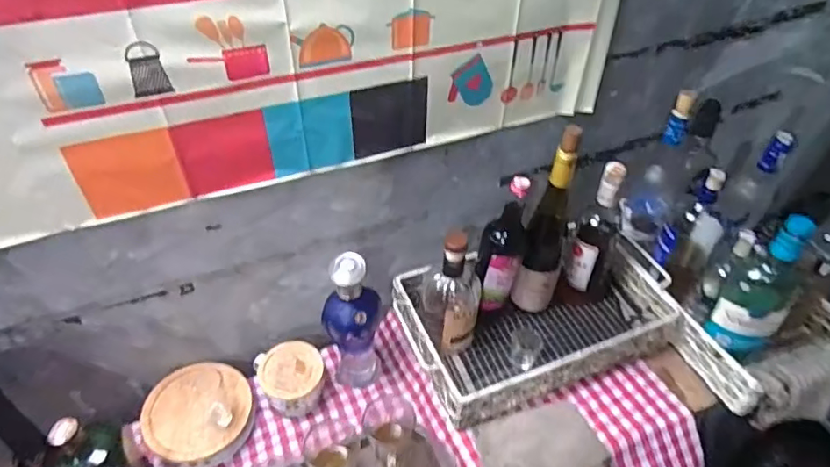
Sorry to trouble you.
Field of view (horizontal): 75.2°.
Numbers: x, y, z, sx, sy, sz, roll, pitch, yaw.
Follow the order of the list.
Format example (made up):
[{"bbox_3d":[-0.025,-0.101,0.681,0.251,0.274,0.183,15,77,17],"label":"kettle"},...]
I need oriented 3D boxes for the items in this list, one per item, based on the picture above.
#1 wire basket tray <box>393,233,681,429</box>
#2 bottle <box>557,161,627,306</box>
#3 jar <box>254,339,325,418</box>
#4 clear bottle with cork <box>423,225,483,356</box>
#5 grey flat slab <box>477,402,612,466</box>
[{"bbox_3d":[0.201,0.132,0.913,0.442,0.088,0.256,-15,46,-17],"label":"wire basket tray"},{"bbox_3d":[0.303,0.009,0.895,0.078,0.270,0.071,20,47,18],"label":"bottle"},{"bbox_3d":[-0.195,0.232,0.861,0.098,0.071,0.104,1,44,-1],"label":"jar"},{"bbox_3d":[0.057,0.093,0.842,0.092,0.228,0.102,9,44,7],"label":"clear bottle with cork"},{"bbox_3d":[0.177,0.302,0.767,0.168,0.029,0.114,-13,46,-15],"label":"grey flat slab"}]

